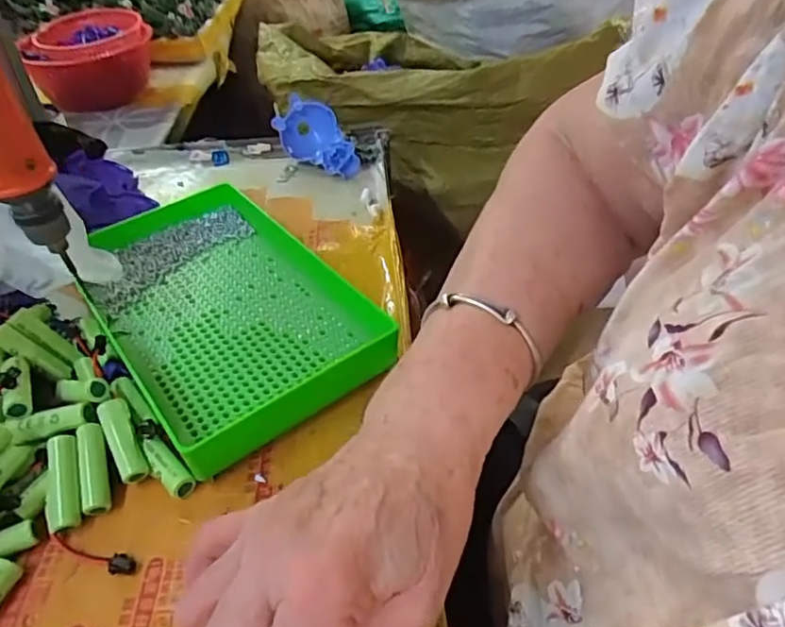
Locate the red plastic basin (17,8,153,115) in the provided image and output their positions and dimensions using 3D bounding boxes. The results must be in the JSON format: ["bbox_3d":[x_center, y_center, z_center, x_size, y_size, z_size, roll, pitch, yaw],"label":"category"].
[{"bbox_3d":[-0.414,-0.353,0.817,0.155,0.090,0.147,-12,42,-9],"label":"red plastic basin"}]

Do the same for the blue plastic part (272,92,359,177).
[{"bbox_3d":[-0.077,-0.175,0.591,0.055,0.051,0.092,-25,48,-22],"label":"blue plastic part"}]

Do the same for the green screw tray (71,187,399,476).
[{"bbox_3d":[-0.122,-0.010,0.424,0.160,0.033,0.248,-29,50,-25],"label":"green screw tray"}]

